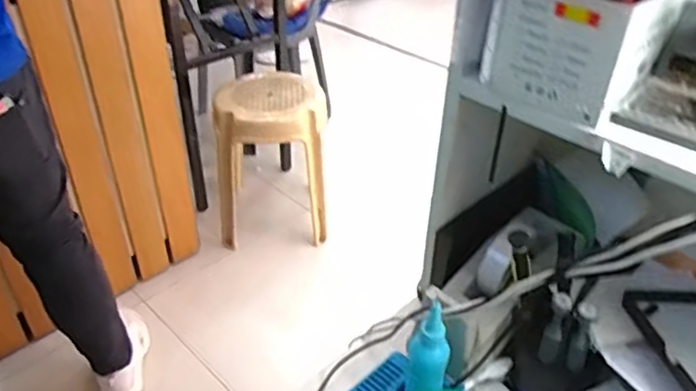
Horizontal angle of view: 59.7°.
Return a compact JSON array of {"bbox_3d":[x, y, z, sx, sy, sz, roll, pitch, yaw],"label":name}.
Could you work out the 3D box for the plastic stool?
[{"bbox_3d":[-0.226,-0.129,1.874,0.318,0.439,0.327,0,36,-1],"label":"plastic stool"}]

